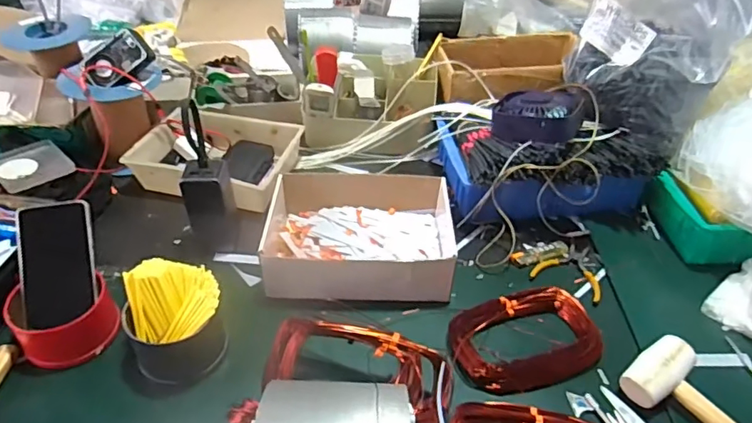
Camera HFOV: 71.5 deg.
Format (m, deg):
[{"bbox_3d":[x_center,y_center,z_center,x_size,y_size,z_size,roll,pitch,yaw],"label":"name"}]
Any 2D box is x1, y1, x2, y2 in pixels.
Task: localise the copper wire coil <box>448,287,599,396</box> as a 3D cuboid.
[{"bbox_3d":[0.174,0.146,0.622,0.169,0.029,0.123,-14,45,-16],"label":"copper wire coil"}]

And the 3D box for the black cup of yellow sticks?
[{"bbox_3d":[-0.224,0.122,0.584,0.104,0.096,0.106,-22,47,-23],"label":"black cup of yellow sticks"}]

